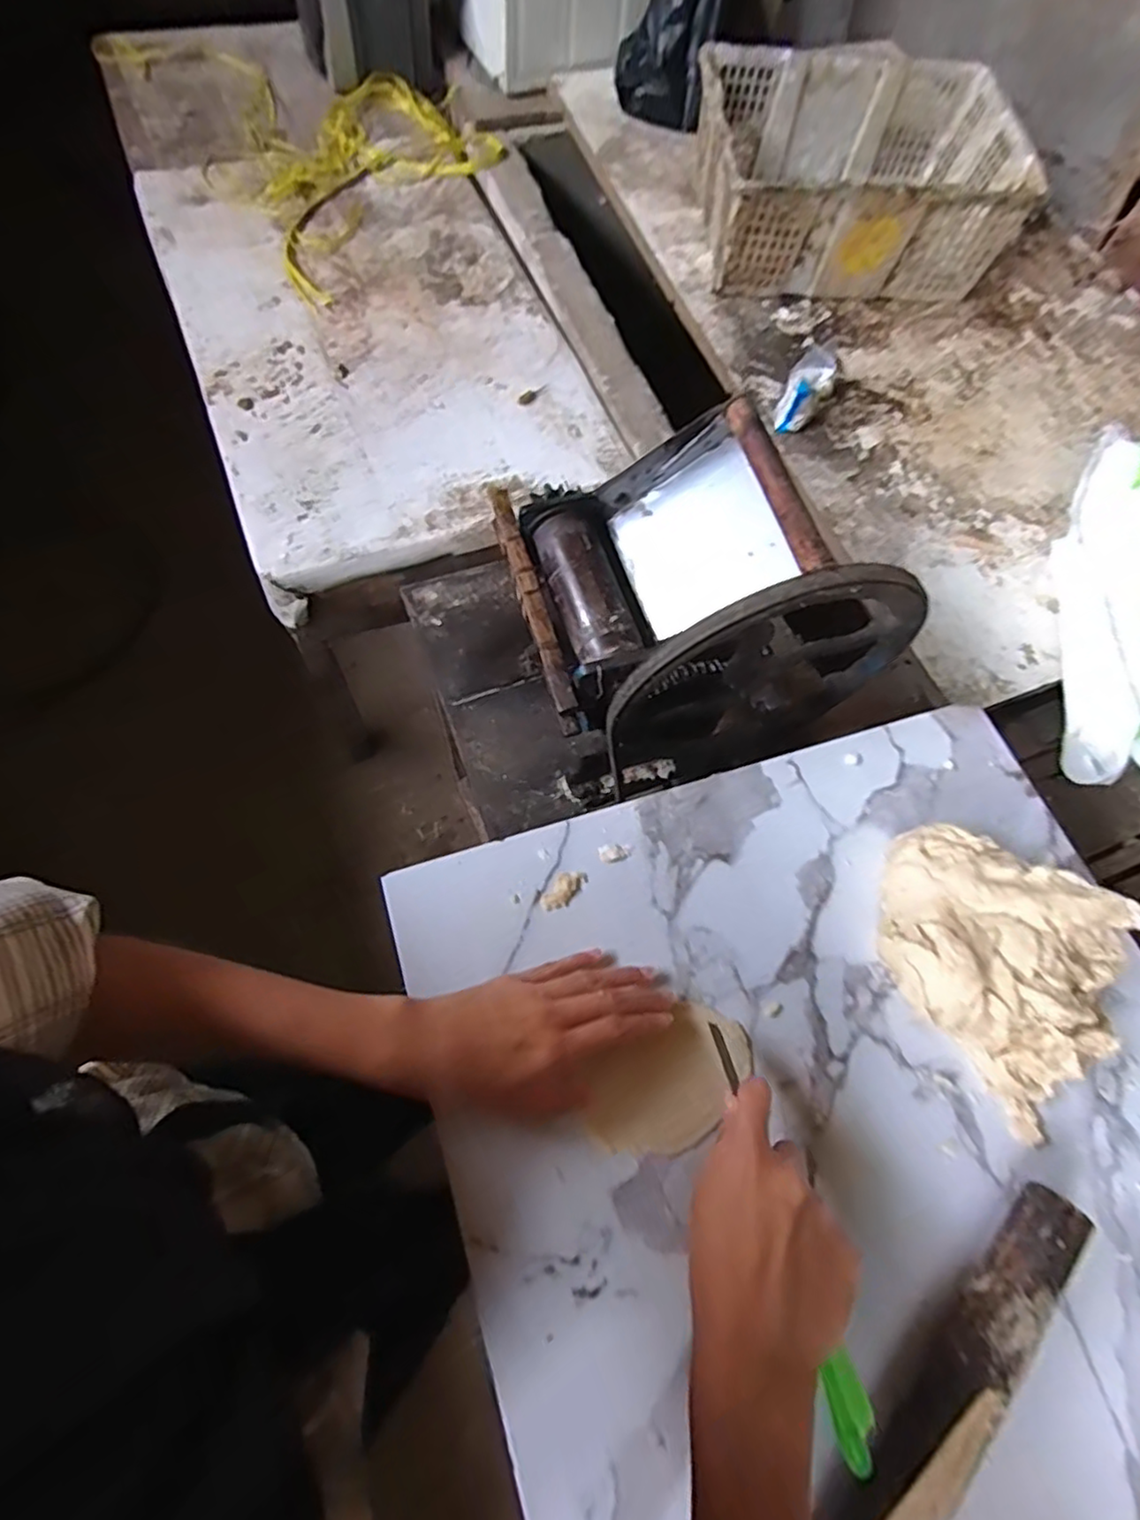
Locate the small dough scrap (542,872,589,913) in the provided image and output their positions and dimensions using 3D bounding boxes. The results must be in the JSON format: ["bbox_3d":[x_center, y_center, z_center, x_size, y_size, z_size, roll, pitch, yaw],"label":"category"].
[{"bbox_3d":[-0.004,0.091,0.458,0.018,0.005,0.036,36,70,10],"label":"small dough scrap"}]

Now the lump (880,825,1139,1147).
[{"bbox_3d":[0.272,0.130,0.423,0.153,0.067,0.136,37,71,10],"label":"lump"}]

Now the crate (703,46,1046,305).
[{"bbox_3d":[0.443,-0.927,1.048,0.462,0.165,0.335,-2,69,-5],"label":"crate"}]

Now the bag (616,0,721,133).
[{"bbox_3d":[0.209,-1.292,1.105,0.184,0.342,0.108,41,34,13],"label":"bag"}]

